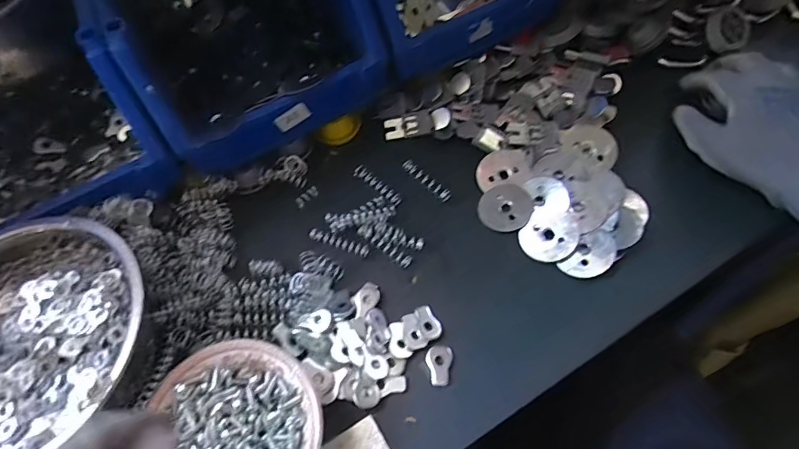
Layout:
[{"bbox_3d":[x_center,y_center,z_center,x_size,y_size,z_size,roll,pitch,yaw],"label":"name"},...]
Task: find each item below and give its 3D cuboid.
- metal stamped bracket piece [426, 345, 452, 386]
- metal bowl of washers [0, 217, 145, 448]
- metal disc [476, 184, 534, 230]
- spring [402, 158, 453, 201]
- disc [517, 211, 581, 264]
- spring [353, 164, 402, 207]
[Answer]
[{"bbox_3d":[0.029,0.105,0.347,0.018,0.004,0.030,9,62,11],"label":"metal stamped bracket piece"},{"bbox_3d":[-0.260,0.088,0.330,0.172,0.059,0.179,-2,60,4],"label":"metal bowl of washers"},{"bbox_3d":[0.093,-0.016,0.406,0.044,0.006,0.047,-2,60,4],"label":"metal disc"},{"bbox_3d":[0.025,-0.041,0.425,0.012,0.007,0.054,-42,65,-17],"label":"spring"},{"bbox_3d":[0.125,0.010,0.388,0.048,0.005,0.040,2,77,28],"label":"disc"},{"bbox_3d":[-0.020,-0.036,0.425,0.012,0.008,0.057,-42,65,-17],"label":"spring"}]

